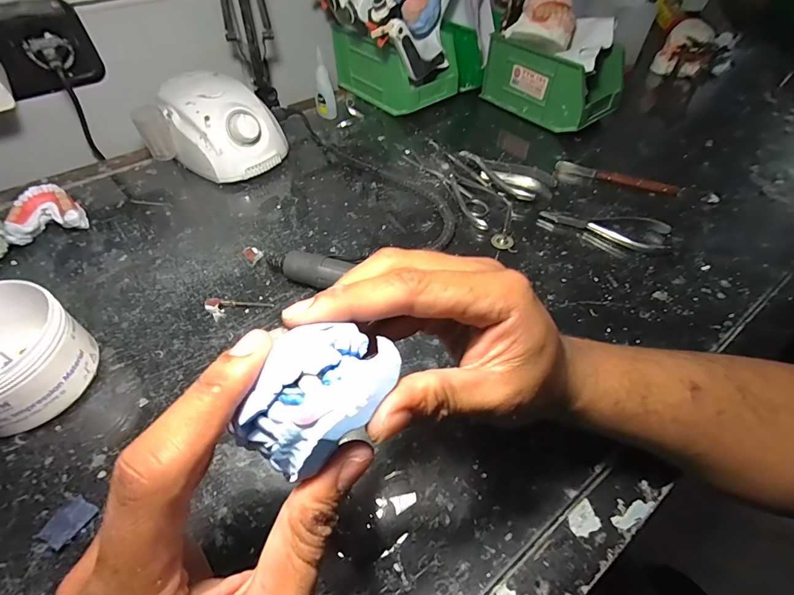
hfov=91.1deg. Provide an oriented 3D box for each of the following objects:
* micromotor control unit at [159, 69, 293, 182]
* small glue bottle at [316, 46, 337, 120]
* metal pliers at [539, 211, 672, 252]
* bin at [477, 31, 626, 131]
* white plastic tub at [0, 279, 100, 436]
[{"bbox_3d":[-0.210,-0.197,0.458,0.135,0.081,0.101,31,57,23],"label":"micromotor control unit"},{"bbox_3d":[-0.099,-0.288,0.530,0.024,0.082,0.022,-14,52,-12],"label":"small glue bottle"},{"bbox_3d":[0.216,-0.076,0.404,0.122,0.013,0.042,20,53,16],"label":"metal pliers"},{"bbox_3d":[0.220,-0.311,0.550,0.097,0.082,0.168,-32,58,-24],"label":"bin"},{"bbox_3d":[-0.274,0.043,0.272,0.093,0.061,0.085,0,50,0],"label":"white plastic tub"}]

